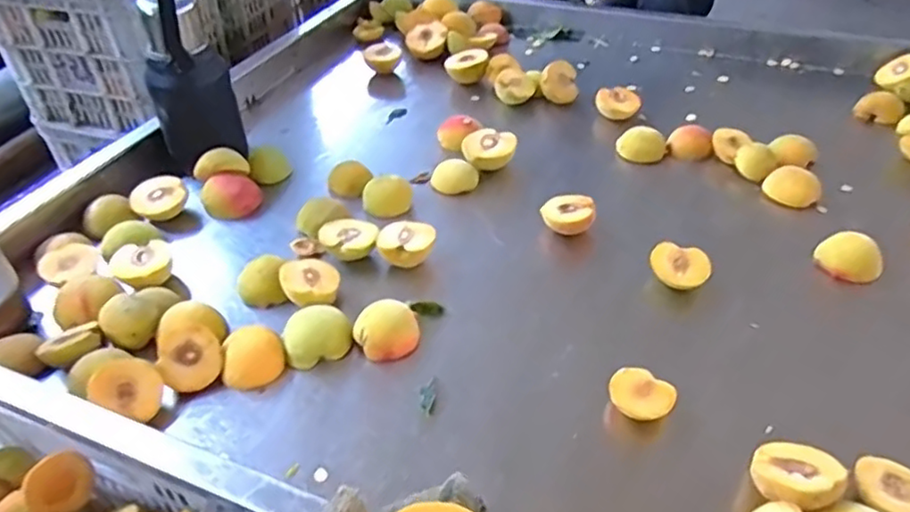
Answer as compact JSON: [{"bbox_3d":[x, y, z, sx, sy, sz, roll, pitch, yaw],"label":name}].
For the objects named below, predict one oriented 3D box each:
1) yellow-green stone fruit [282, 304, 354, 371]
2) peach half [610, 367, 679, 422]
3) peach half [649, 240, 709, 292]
[{"bbox_3d":[-0.134,0.075,0.623,0.063,0.038,0.048,-18,43,-17],"label":"yellow-green stone fruit"},{"bbox_3d":[0.163,0.126,0.567,0.053,0.030,0.045,16,44,21],"label":"peach half"},{"bbox_3d":[0.238,0.014,0.685,0.059,0.027,0.051,13,43,17],"label":"peach half"}]

